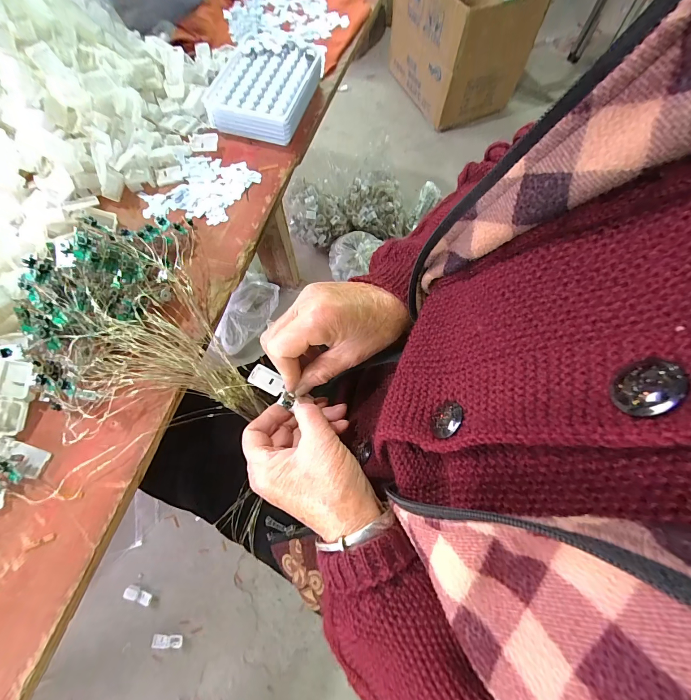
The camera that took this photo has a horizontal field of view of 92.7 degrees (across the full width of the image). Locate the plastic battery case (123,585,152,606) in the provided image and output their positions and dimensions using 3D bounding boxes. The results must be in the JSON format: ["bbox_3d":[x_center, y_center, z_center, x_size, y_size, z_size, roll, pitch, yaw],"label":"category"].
[{"bbox_3d":[-0.416,0.492,0.662,0.054,0.009,0.025,19,69,6],"label":"plastic battery case"}]

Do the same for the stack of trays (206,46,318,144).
[{"bbox_3d":[-0.090,-0.295,0.378,0.106,0.033,0.128,11,70,4],"label":"stack of trays"}]

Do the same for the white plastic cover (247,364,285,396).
[{"bbox_3d":[-0.064,0.025,0.272,0.029,0.004,0.020,26,46,-14],"label":"white plastic cover"}]

